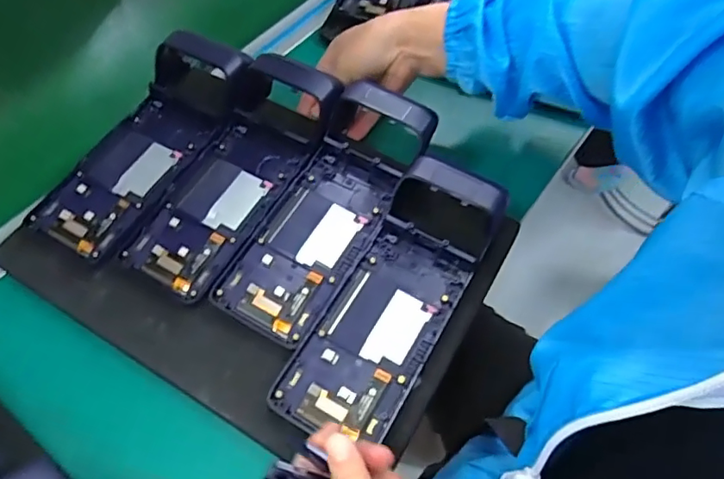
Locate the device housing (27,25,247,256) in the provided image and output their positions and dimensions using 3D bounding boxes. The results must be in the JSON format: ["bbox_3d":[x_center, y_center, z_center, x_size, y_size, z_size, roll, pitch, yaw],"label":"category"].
[{"bbox_3d":[-0.181,-0.088,0.446,0.084,0.055,0.213,26,62,14],"label":"device housing"}]

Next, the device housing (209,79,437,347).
[{"bbox_3d":[-0.026,-0.026,0.427,0.086,0.053,0.217,25,72,16],"label":"device housing"}]

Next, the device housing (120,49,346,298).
[{"bbox_3d":[-0.104,-0.051,0.443,0.083,0.054,0.205,26,73,16],"label":"device housing"}]

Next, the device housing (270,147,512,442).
[{"bbox_3d":[0.025,0.036,0.382,0.083,0.050,0.224,27,62,14],"label":"device housing"}]

